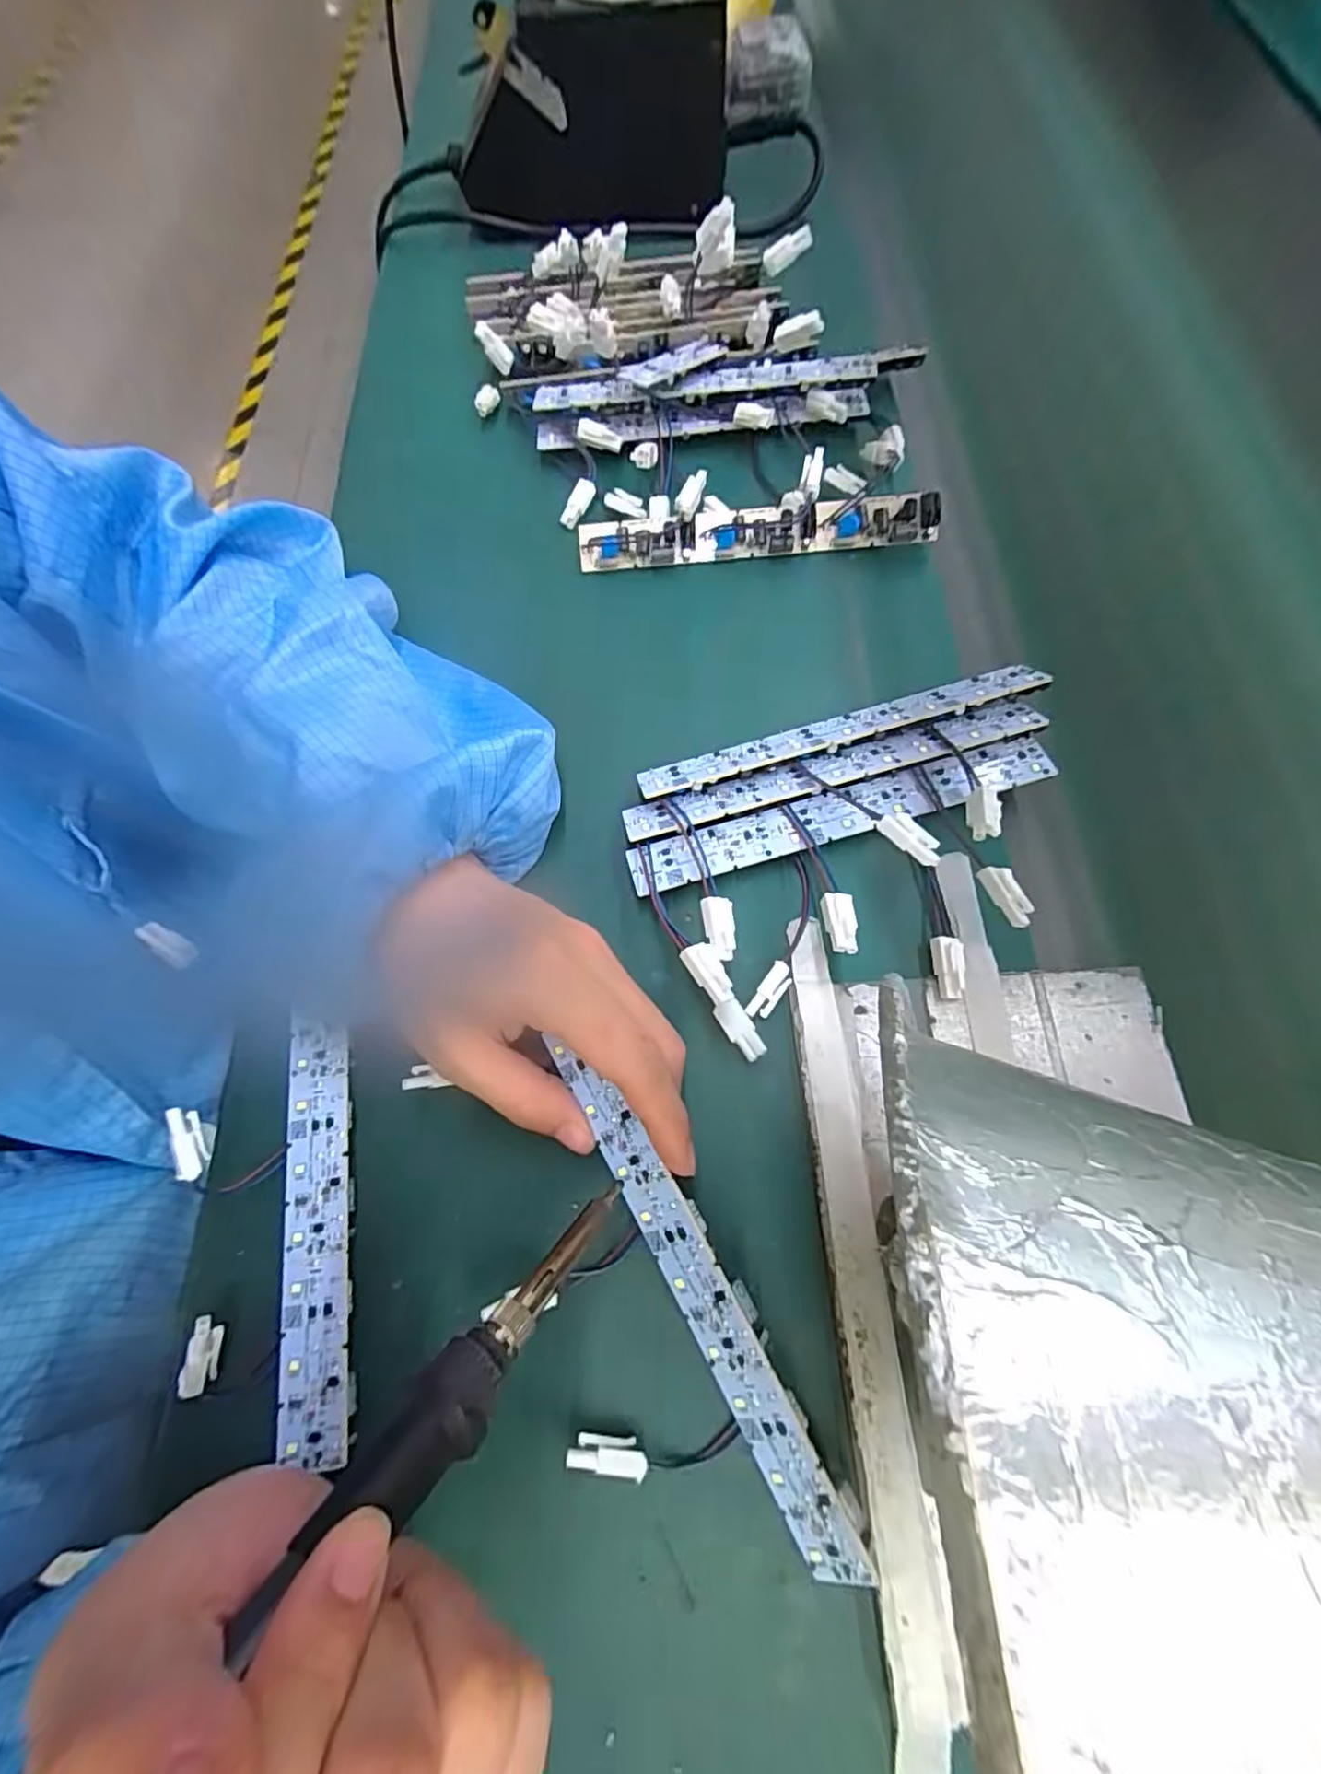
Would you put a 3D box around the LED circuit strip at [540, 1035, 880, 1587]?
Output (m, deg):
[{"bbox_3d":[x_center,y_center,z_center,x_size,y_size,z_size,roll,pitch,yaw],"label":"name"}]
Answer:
[{"bbox_3d":[0.012,0.134,0.211,0.025,0.004,0.182,-34,79,28],"label":"LED circuit strip"}]

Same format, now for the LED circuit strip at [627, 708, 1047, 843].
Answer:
[{"bbox_3d":[0.077,-0.053,0.285,0.191,0.005,0.020,-15,52,-1],"label":"LED circuit strip"}]

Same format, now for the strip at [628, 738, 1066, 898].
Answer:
[{"bbox_3d":[0.079,-0.033,0.280,0.188,0.006,0.024,-16,69,-3],"label":"strip"}]

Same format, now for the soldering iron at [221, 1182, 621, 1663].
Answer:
[{"bbox_3d":[-0.066,0.136,0.129,0.018,0.018,0.197,37,32,14],"label":"soldering iron"}]

